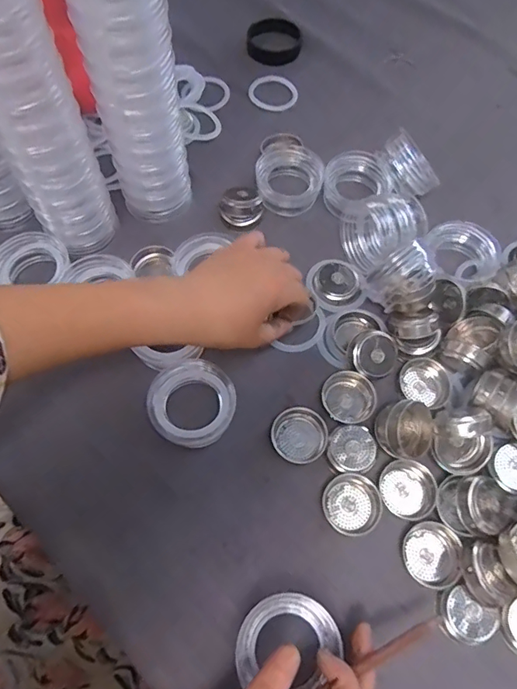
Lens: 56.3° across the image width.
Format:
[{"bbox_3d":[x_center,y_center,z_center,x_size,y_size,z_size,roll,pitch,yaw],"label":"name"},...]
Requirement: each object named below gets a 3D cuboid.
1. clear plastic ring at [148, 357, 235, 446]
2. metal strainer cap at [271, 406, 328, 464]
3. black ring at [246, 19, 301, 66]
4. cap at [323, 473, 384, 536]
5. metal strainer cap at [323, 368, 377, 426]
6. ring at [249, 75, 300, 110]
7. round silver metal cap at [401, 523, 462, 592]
[{"bbox_3d":[-0.053,0.047,0.394,0.069,0.008,0.069,1,83,-11],"label":"clear plastic ring"},{"bbox_3d":[0.034,0.074,0.397,0.043,0.011,0.044,1,65,-2],"label":"metal strainer cap"},{"bbox_3d":[0.020,-0.383,0.608,0.069,0.022,0.069,1,65,-2],"label":"black ring"},{"bbox_3d":[0.073,0.124,0.374,0.043,0.009,0.043,1,65,-2],"label":"cap"},{"bbox_3d":[0.077,0.045,0.413,0.041,0.013,0.044,1,65,-2],"label":"metal strainer cap"},{"bbox_3d":[0.017,-0.305,0.585,0.056,0.006,0.061,1,65,-2],"label":"ring"},{"bbox_3d":[0.131,0.157,0.362,0.041,0.015,0.042,1,65,-2],"label":"round silver metal cap"}]

